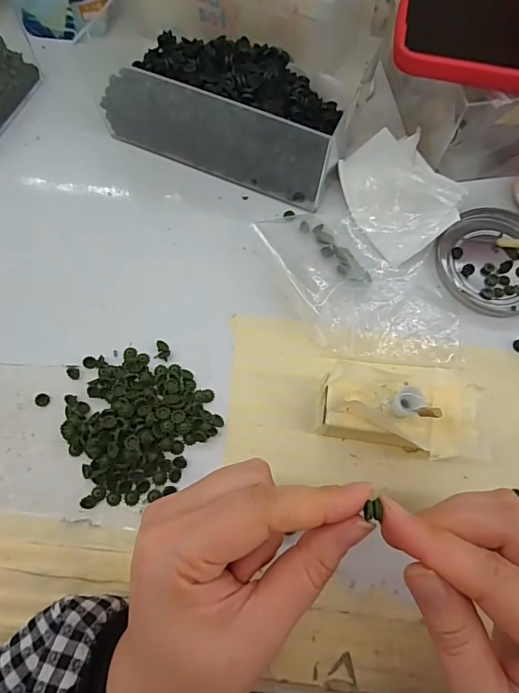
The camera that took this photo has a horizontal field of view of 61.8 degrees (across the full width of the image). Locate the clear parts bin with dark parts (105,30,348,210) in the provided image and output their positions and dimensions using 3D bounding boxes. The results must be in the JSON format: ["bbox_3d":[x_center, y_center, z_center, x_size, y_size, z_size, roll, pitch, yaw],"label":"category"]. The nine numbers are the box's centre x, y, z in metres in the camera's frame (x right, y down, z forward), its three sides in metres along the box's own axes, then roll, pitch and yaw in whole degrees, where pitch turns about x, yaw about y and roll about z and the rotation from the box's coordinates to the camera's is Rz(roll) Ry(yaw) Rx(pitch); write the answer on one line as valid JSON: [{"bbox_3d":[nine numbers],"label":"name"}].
[{"bbox_3d":[-0.023,-0.168,0.309,0.159,0.054,0.084,20,71,6],"label":"clear parts bin with dark parts"}]

